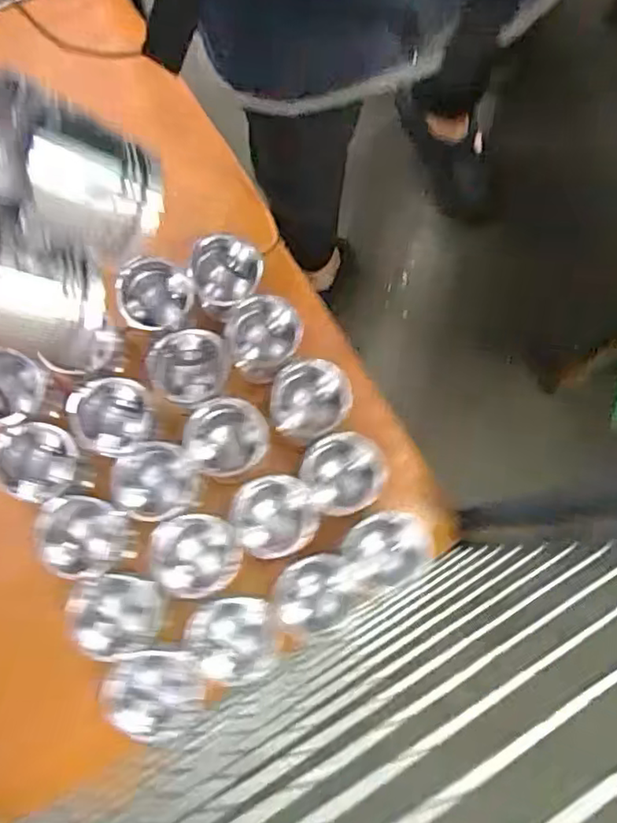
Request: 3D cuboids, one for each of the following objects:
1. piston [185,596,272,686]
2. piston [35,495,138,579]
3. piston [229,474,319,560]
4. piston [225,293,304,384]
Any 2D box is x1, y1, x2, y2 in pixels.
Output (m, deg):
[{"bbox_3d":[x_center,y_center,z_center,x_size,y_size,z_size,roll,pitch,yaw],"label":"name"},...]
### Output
[{"bbox_3d":[-0.088,0.254,0.704,0.091,0.080,0.085,0,78,-1],"label":"piston"},{"bbox_3d":[-0.252,0.143,0.709,0.099,0.061,0.086,4,78,-1],"label":"piston"},{"bbox_3d":[-0.041,0.125,0.740,0.094,0.060,0.092,0,78,-1],"label":"piston"},{"bbox_3d":[-0.058,-0.093,0.785,0.089,0.089,0.079,-23,79,-6],"label":"piston"}]

